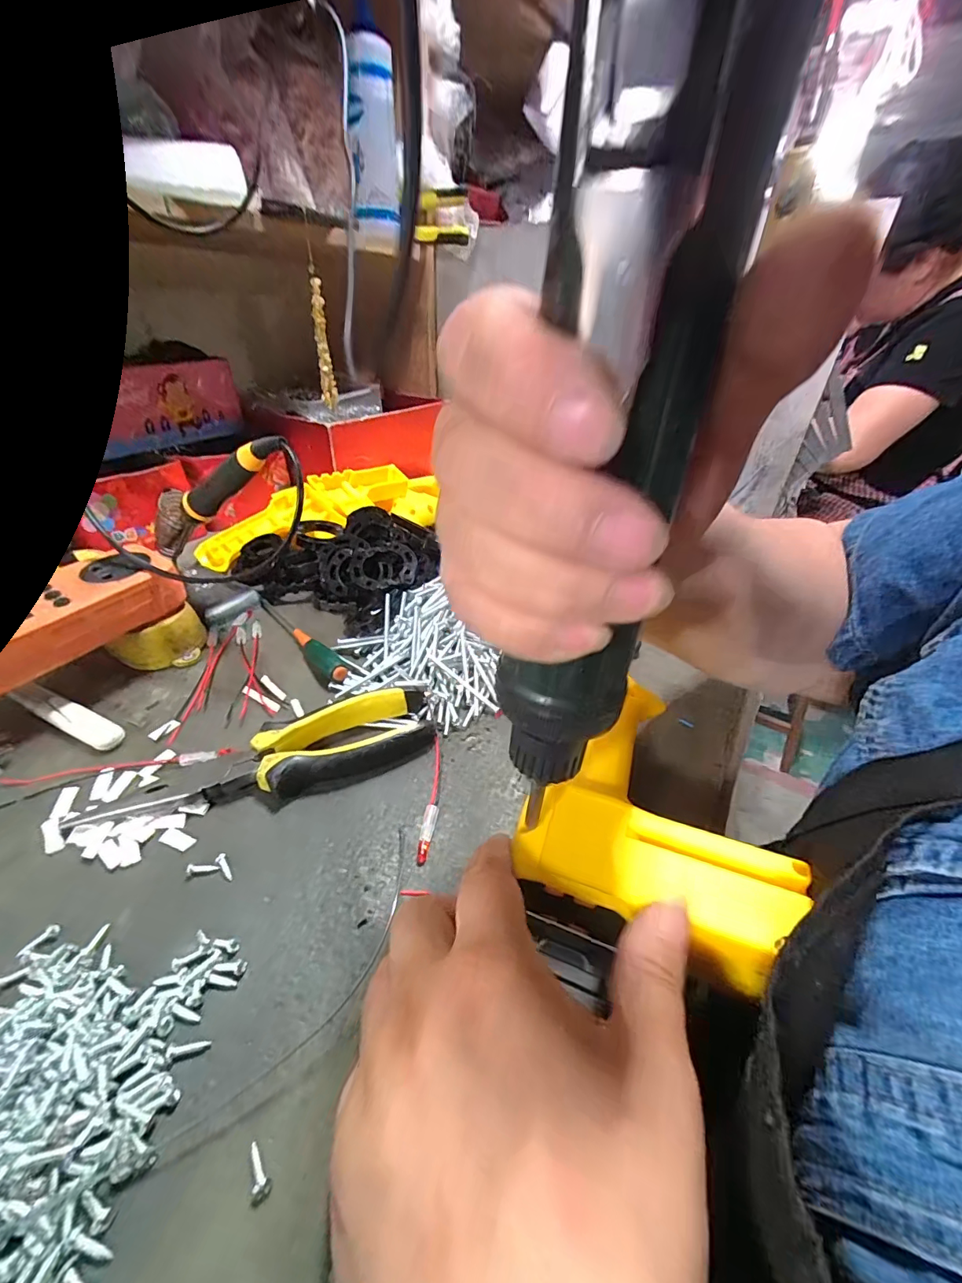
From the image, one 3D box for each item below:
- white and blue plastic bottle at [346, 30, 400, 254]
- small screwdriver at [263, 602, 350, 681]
[{"bbox_3d":[-0.135,-0.610,0.564,0.060,0.184,0.072,-5,37,-10],"label":"white and blue plastic bottle"},{"bbox_3d":[-0.150,-0.006,0.371,0.014,0.015,0.144,-29,46,-35],"label":"small screwdriver"}]

